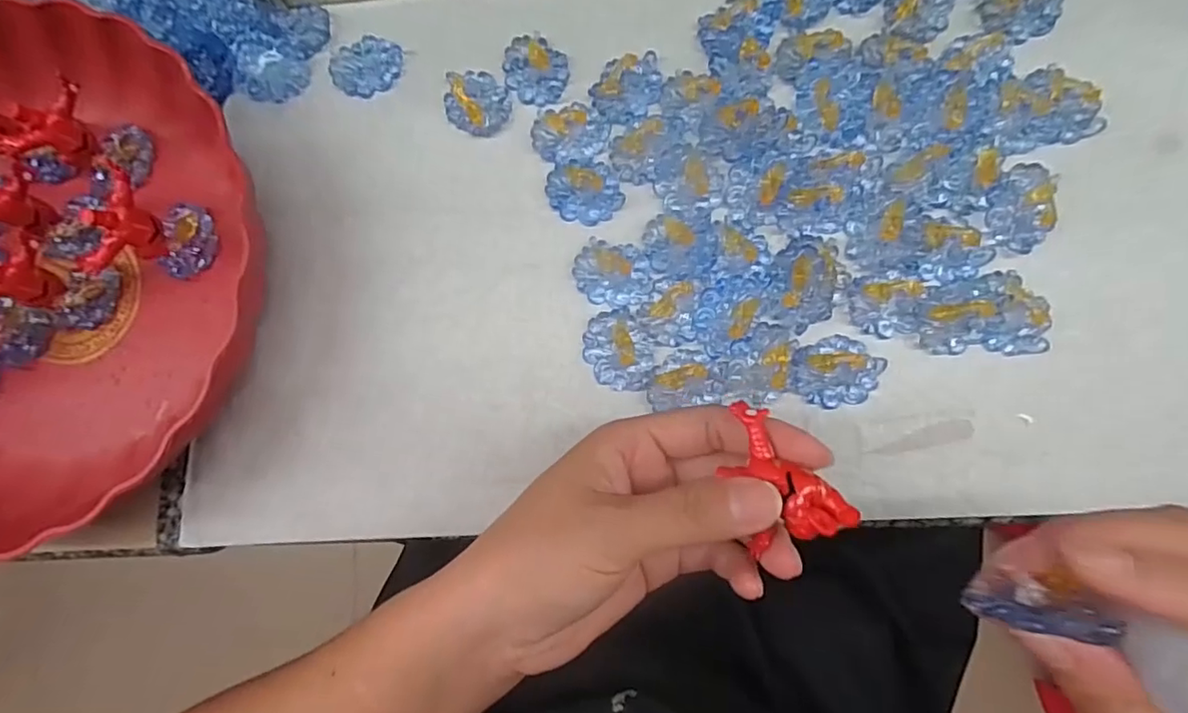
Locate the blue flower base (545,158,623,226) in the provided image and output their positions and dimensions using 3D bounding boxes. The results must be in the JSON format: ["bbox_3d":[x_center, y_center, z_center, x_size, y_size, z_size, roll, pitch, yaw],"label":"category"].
[{"bbox_3d":[-0.004,-0.080,0.272,0.036,0.006,0.030,6,84,6],"label":"blue flower base"}]

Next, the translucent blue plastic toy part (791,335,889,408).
[{"bbox_3d":[0.107,0.007,0.250,0.039,0.008,0.030,-12,83,4],"label":"translucent blue plastic toy part"}]

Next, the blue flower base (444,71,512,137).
[{"bbox_3d":[-0.059,-0.128,0.281,0.030,0.011,0.036,-25,82,2],"label":"blue flower base"}]

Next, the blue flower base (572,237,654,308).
[{"bbox_3d":[0.009,-0.039,0.266,0.036,0.007,0.029,7,84,6],"label":"blue flower base"}]

